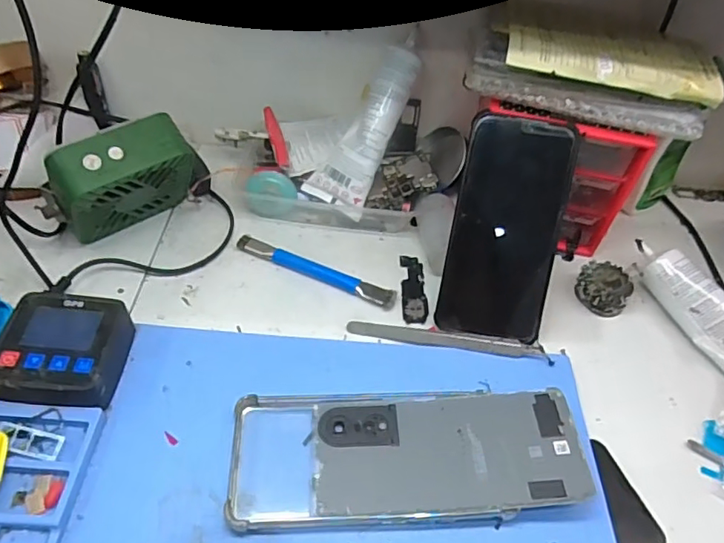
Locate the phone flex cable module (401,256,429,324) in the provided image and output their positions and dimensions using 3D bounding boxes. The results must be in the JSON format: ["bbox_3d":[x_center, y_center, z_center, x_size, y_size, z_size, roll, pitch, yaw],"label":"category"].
[{"bbox_3d":[0.042,0.014,0.455,0.020,0.004,0.071,3,47,-4],"label":"phone flex cable module"}]

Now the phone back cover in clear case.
[{"bbox_3d":[0.027,0.111,0.342,0.208,0.009,0.080,-3,49,-1],"label":"phone back cover in clear case"}]

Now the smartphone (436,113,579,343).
[{"bbox_3d":[0.107,-0.032,0.413,0.077,0.160,0.005,10,6,7],"label":"smartphone"}]

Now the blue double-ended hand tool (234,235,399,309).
[{"bbox_3d":[-0.038,-0.001,0.455,0.139,0.008,0.018,22,48,14],"label":"blue double-ended hand tool"}]

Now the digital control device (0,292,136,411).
[{"bbox_3d":[-0.193,0.054,0.361,0.069,0.033,0.073,6,47,-1],"label":"digital control device"}]

